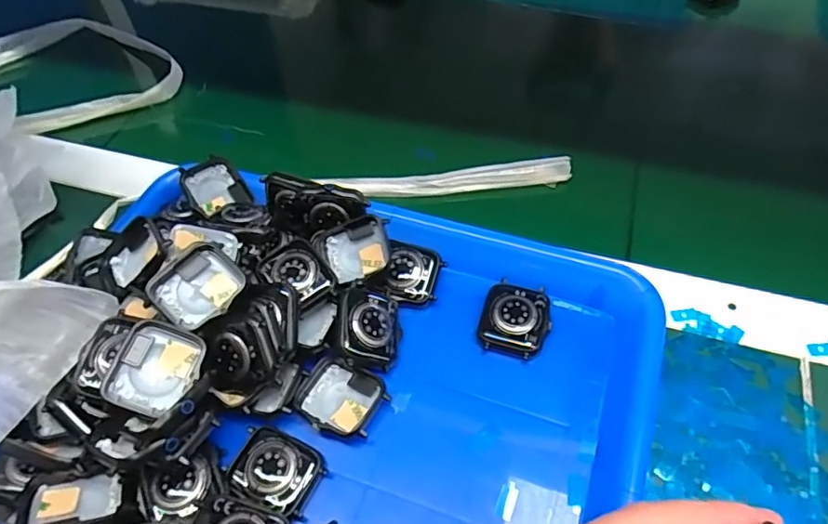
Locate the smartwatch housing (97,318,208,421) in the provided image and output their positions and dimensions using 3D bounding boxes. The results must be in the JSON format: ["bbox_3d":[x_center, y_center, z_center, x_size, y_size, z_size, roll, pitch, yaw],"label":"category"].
[{"bbox_3d":[-0.124,0.050,0.264,0.036,0.014,0.043,14,56,13],"label":"smartwatch housing"}]

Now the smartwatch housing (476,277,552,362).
[{"bbox_3d":[0.058,0.034,0.318,0.038,0.014,0.045,12,56,12],"label":"smartwatch housing"}]

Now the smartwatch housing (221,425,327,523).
[{"bbox_3d":[-0.070,0.104,0.274,0.044,0.012,0.036,17,57,15],"label":"smartwatch housing"}]

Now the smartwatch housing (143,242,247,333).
[{"bbox_3d":[-0.114,0.013,0.290,0.039,0.010,0.041,41,62,6],"label":"smartwatch housing"}]

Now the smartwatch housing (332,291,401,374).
[{"bbox_3d":[-0.024,0.037,0.308,0.038,0.012,0.042,18,68,-22],"label":"smartwatch housing"}]

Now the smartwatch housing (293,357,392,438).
[{"bbox_3d":[-0.039,0.074,0.295,0.044,0.012,0.037,20,58,16],"label":"smartwatch housing"}]

